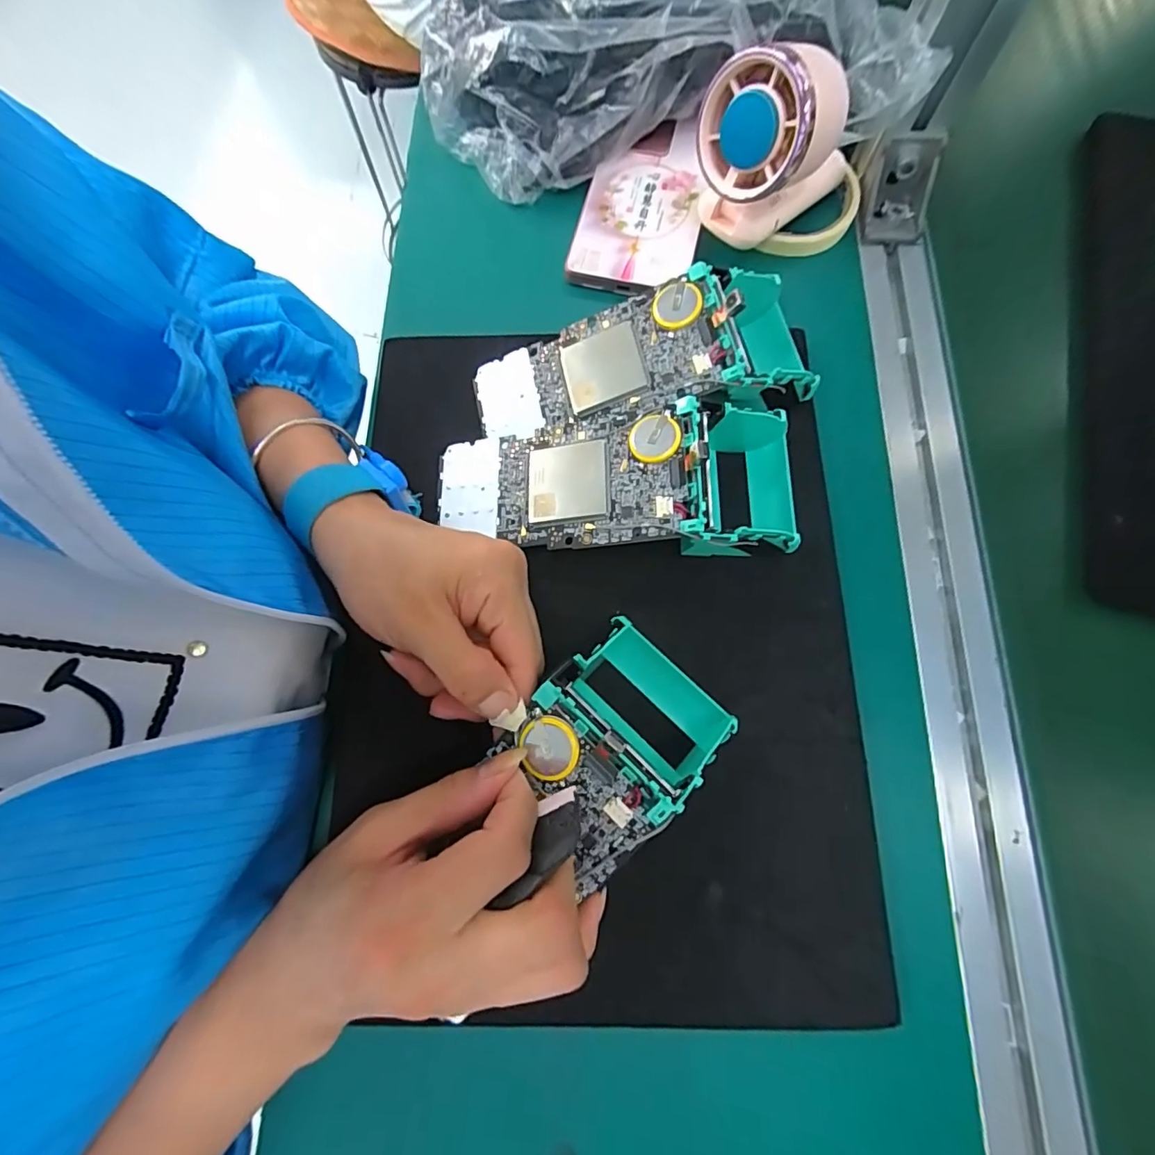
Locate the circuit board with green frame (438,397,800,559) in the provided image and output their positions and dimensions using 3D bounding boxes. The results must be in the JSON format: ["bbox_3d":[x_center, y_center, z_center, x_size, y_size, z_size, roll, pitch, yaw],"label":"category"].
[{"bbox_3d":[0.016,-0.048,0.256,0.175,0.038,0.069,4,75,2],"label":"circuit board with green frame"}]

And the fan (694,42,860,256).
[{"bbox_3d":[0.125,-0.233,0.284,0.119,0.091,0.044,-24,76,-5],"label":"fan"}]

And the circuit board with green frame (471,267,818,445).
[{"bbox_3d":[0.036,-0.115,0.270,0.173,0.052,0.074,-11,75,-2],"label":"circuit board with green frame"}]

